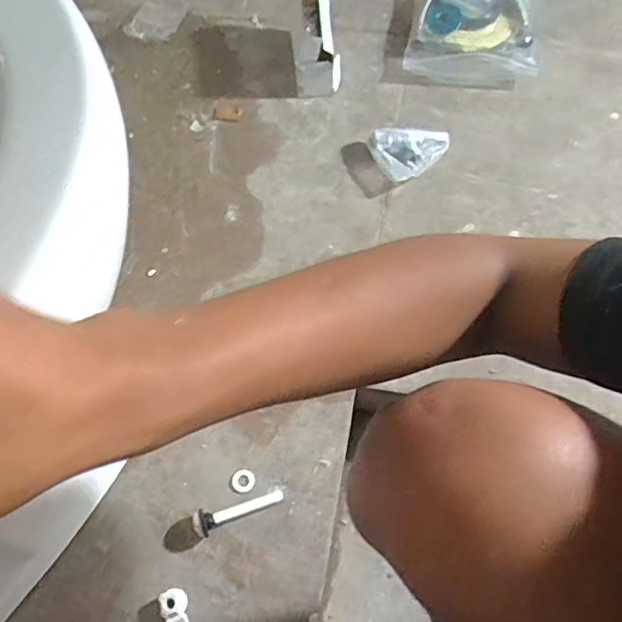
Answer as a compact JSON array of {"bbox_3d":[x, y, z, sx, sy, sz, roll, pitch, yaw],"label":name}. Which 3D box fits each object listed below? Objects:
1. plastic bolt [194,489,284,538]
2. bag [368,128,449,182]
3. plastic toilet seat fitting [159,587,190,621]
[{"bbox_3d":[-0.065,0.185,0.546,0.083,0.018,0.022,-16,66,-6],"label":"plastic bolt"},{"bbox_3d":[0.120,-0.197,0.702,0.086,0.032,0.065,-33,69,-13],"label":"bag"},{"bbox_3d":[-0.117,0.264,0.514,0.021,0.013,0.043,-18,66,-7],"label":"plastic toilet seat fitting"}]

